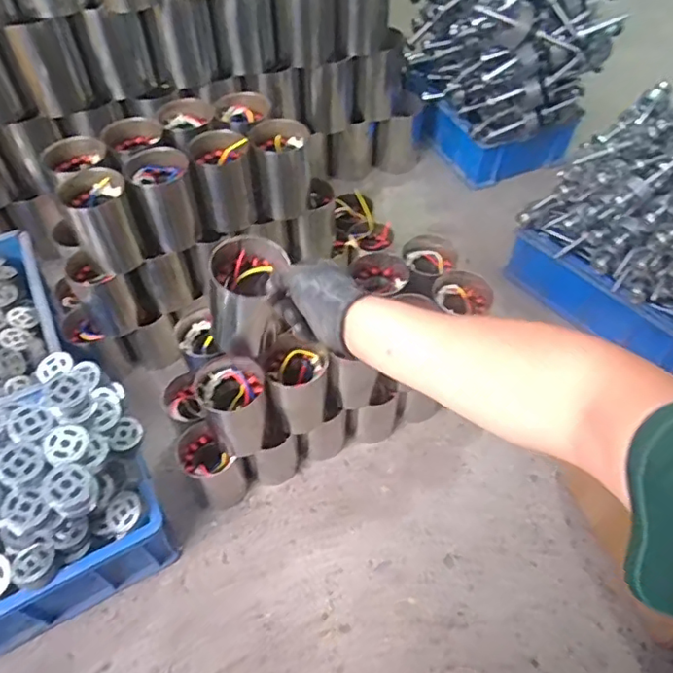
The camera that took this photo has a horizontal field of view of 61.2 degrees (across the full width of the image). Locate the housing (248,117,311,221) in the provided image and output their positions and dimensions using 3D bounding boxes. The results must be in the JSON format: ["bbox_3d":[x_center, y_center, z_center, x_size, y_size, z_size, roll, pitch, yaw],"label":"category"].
[{"bbox_3d":[-0.089,-0.274,0.946,0.093,0.137,0.077,-8,53,-6],"label":"housing"}]

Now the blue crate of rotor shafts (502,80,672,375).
[{"bbox_3d":[0.597,-0.186,1.064,0.312,0.375,0.383,-31,59,-21],"label":"blue crate of rotor shafts"}]

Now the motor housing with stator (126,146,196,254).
[{"bbox_3d":[-0.271,-0.217,0.909,0.089,0.136,0.081,-17,55,-13],"label":"motor housing with stator"}]

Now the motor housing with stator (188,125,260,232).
[{"bbox_3d":[-0.187,-0.256,0.941,0.095,0.130,0.088,-19,55,-14],"label":"motor housing with stator"}]

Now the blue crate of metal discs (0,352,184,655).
[{"bbox_3d":[-0.470,0.231,0.777,0.412,0.275,0.295,-26,57,-18],"label":"blue crate of metal discs"}]

